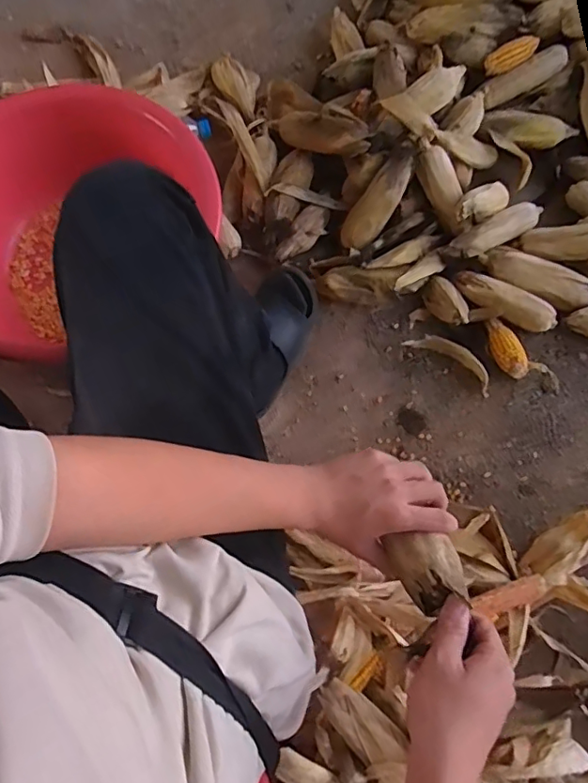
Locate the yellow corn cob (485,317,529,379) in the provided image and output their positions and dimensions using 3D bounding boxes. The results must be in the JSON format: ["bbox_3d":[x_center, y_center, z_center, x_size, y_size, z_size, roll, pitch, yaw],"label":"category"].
[{"bbox_3d":[0.380,-0.077,0.975,0.046,0.039,0.115,-12,76,-3],"label":"yellow corn cob"}]

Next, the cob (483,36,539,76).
[{"bbox_3d":[0.426,-0.654,1.065,0.112,0.044,0.042,-25,77,-7],"label":"cob"}]

